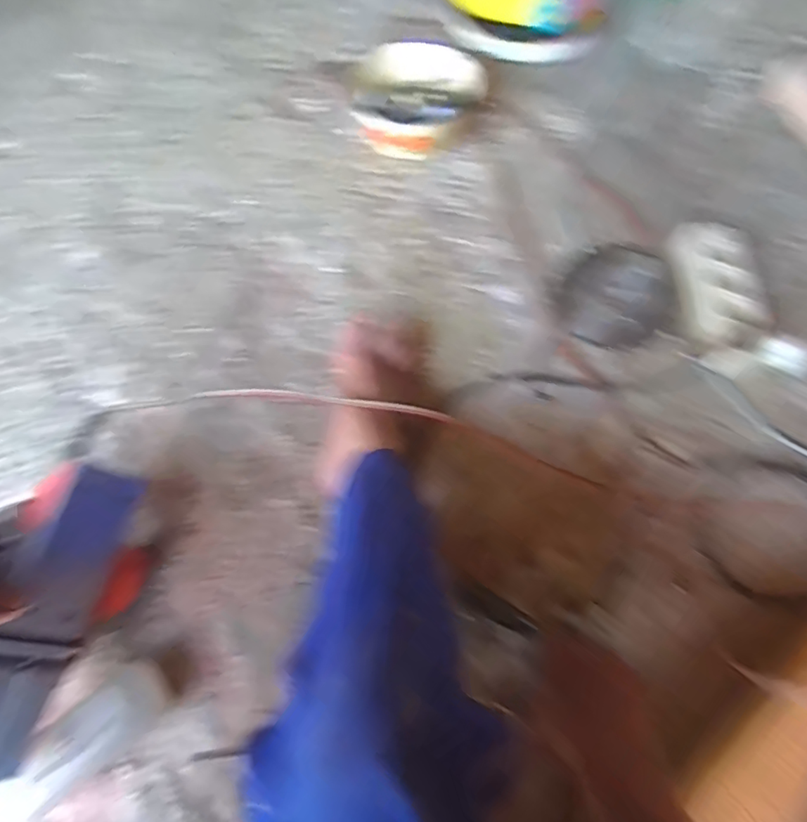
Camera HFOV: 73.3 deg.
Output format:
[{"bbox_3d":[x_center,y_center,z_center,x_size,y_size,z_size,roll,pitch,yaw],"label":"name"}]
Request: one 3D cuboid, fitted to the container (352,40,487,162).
[{"bbox_3d":[0.025,-0.483,0.854,0.197,0.090,0.177,1,65,3],"label":"container"}]

